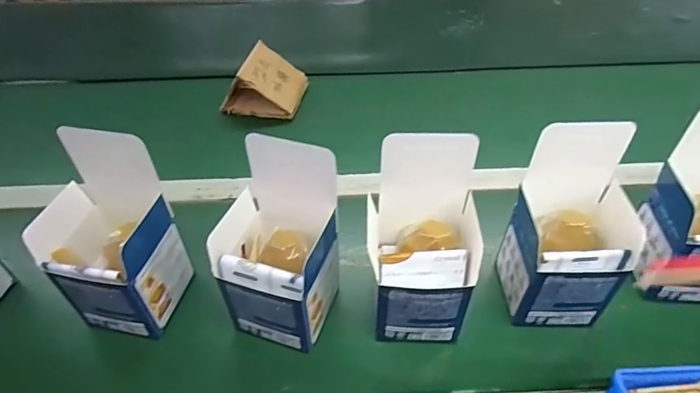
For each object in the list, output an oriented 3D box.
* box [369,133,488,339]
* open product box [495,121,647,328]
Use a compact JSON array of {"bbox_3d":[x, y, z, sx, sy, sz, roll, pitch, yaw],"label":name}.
[{"bbox_3d":[0.065,0.045,0.403,0.099,0.172,0.093,-2,44,3],"label":"box"},{"bbox_3d":[0.194,0.033,0.408,0.100,0.173,0.085,-3,44,2],"label":"open product box"}]

